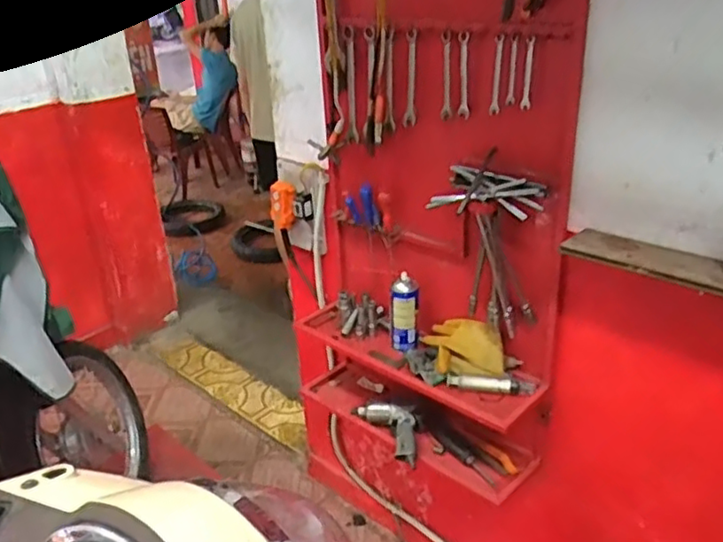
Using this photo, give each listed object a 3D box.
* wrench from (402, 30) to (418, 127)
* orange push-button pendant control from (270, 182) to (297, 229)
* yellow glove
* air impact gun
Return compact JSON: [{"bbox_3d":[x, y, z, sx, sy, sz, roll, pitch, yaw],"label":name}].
[{"bbox_3d":[0.096,-0.373,1.266,0.032,0.182,0.006,24,36,36],"label":"wrench"},{"bbox_3d":[-0.199,-0.166,1.662,0.066,0.111,0.066,-7,27,-8],"label":"orange push-button pendant control"},{"bbox_3d":[0.214,0.158,1.378,0.210,0.113,0.067,-1,-7,34],"label":"yellow glove"},{"bbox_3d":[0.075,0.355,1.497,0.094,0.044,0.228,-18,30,-27],"label":"air impact gun"}]

